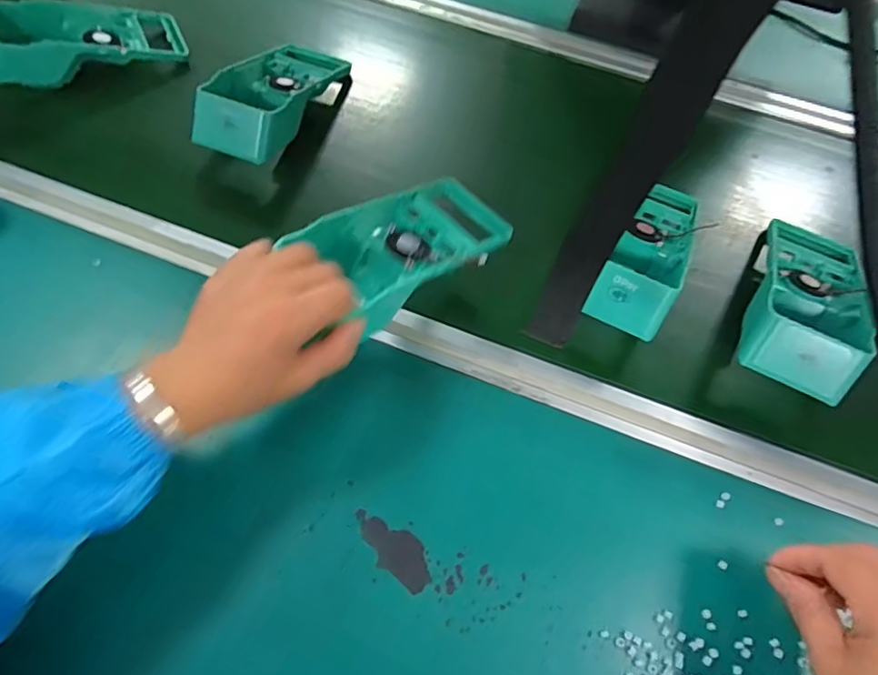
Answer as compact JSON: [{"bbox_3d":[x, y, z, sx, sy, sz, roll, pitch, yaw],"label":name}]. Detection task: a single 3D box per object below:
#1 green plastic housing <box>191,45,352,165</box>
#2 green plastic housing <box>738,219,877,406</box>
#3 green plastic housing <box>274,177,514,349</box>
[{"bbox_3d":[-0.168,-0.248,0.544,0.093,0.050,0.191,24,62,10],"label":"green plastic housing"},{"bbox_3d":[0.317,-0.040,0.455,0.088,0.043,0.191,26,62,11],"label":"green plastic housing"},{"bbox_3d":[-0.029,-0.063,0.413,0.167,0.052,0.090,-31,65,-31],"label":"green plastic housing"}]

